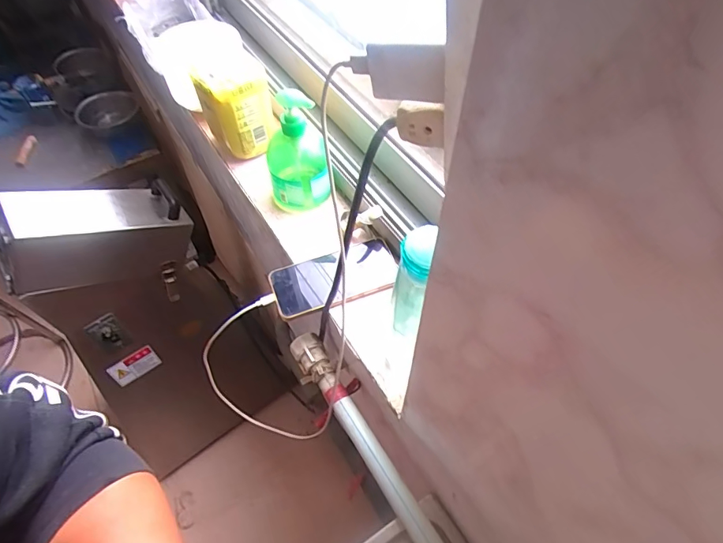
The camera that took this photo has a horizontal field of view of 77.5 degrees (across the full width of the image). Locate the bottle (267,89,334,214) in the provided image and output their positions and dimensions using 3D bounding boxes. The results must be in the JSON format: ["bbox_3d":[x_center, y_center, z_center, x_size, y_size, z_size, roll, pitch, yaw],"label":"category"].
[{"bbox_3d":[-0.090,-0.161,0.580,0.071,0.162,0.082,-15,56,-9],"label":"bottle"}]

